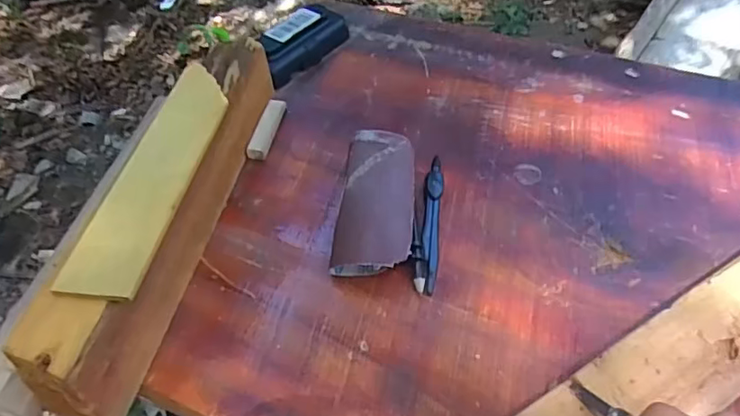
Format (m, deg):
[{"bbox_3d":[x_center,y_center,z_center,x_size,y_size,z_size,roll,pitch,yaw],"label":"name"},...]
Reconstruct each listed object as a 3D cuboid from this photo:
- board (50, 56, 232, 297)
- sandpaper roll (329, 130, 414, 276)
[{"bbox_3d":[-0.124,-0.028,0.343,0.043,0.009,0.184,4,49,8],"label":"board"},{"bbox_3d":[0.004,-0.006,0.370,0.047,0.023,0.103,3,57,9],"label":"sandpaper roll"}]

